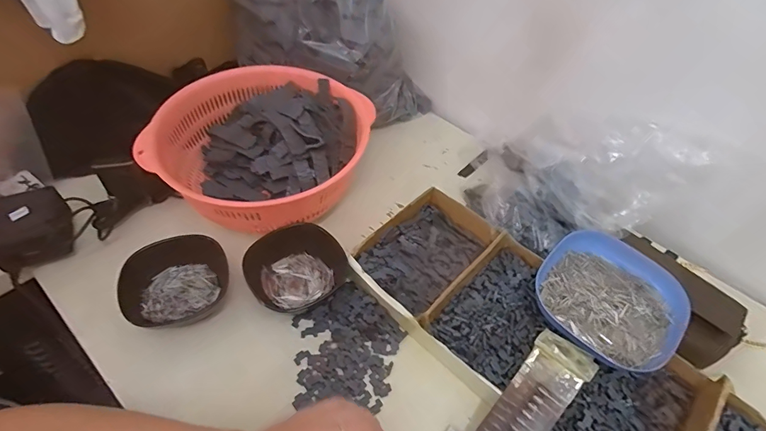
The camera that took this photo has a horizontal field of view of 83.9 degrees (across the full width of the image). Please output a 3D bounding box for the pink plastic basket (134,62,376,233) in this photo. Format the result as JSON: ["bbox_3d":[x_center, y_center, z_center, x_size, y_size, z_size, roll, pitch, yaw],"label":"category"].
[{"bbox_3d":[-0.153,-0.083,0.576,0.251,0.113,0.267,2,50,-3],"label":"pink plastic basket"}]

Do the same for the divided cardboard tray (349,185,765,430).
[{"bbox_3d":[0.185,0.147,0.441,0.185,0.061,0.489,-34,60,-28],"label":"divided cardboard tray"}]

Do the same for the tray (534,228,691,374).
[{"bbox_3d":[0.245,0.091,0.467,0.140,0.045,0.130,38,57,24],"label":"tray"}]

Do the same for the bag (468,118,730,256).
[{"bbox_3d":[0.247,-0.036,0.548,0.244,0.130,0.160,23,52,14],"label":"bag"}]

